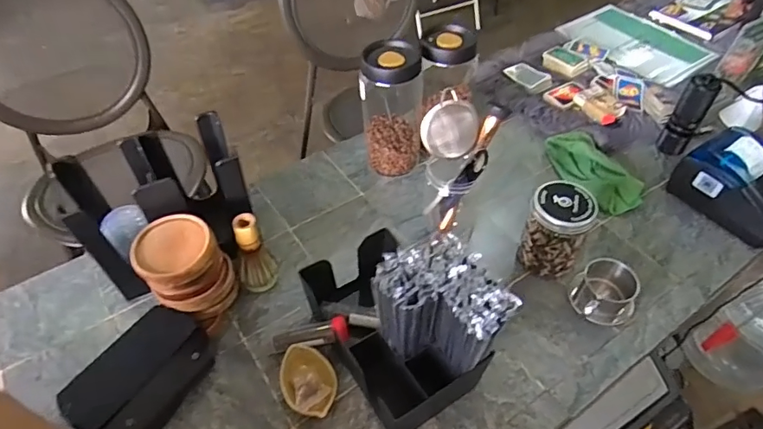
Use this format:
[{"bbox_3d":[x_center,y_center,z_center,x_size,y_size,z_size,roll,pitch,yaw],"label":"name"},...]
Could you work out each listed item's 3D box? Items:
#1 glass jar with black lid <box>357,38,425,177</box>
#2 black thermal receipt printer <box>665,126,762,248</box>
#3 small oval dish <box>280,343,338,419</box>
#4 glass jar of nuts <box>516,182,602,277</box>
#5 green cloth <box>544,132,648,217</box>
[{"bbox_3d":[0.020,-0.183,0.862,0.106,0.215,0.101,-6,49,-4],"label":"glass jar with black lid"},{"bbox_3d":[0.608,-0.056,0.816,0.132,0.108,0.175,-27,53,-21],"label":"black thermal receipt printer"},{"bbox_3d":[-0.093,0.218,0.632,0.067,0.039,0.103,-14,50,-11],"label":"small oval dish"},{"bbox_3d":[0.264,0.026,0.740,0.085,0.143,0.090,-1,49,1],"label":"glass jar of nuts"},{"bbox_3d":[0.387,-0.082,0.895,0.104,0.039,0.200,-23,52,-18],"label":"green cloth"}]

